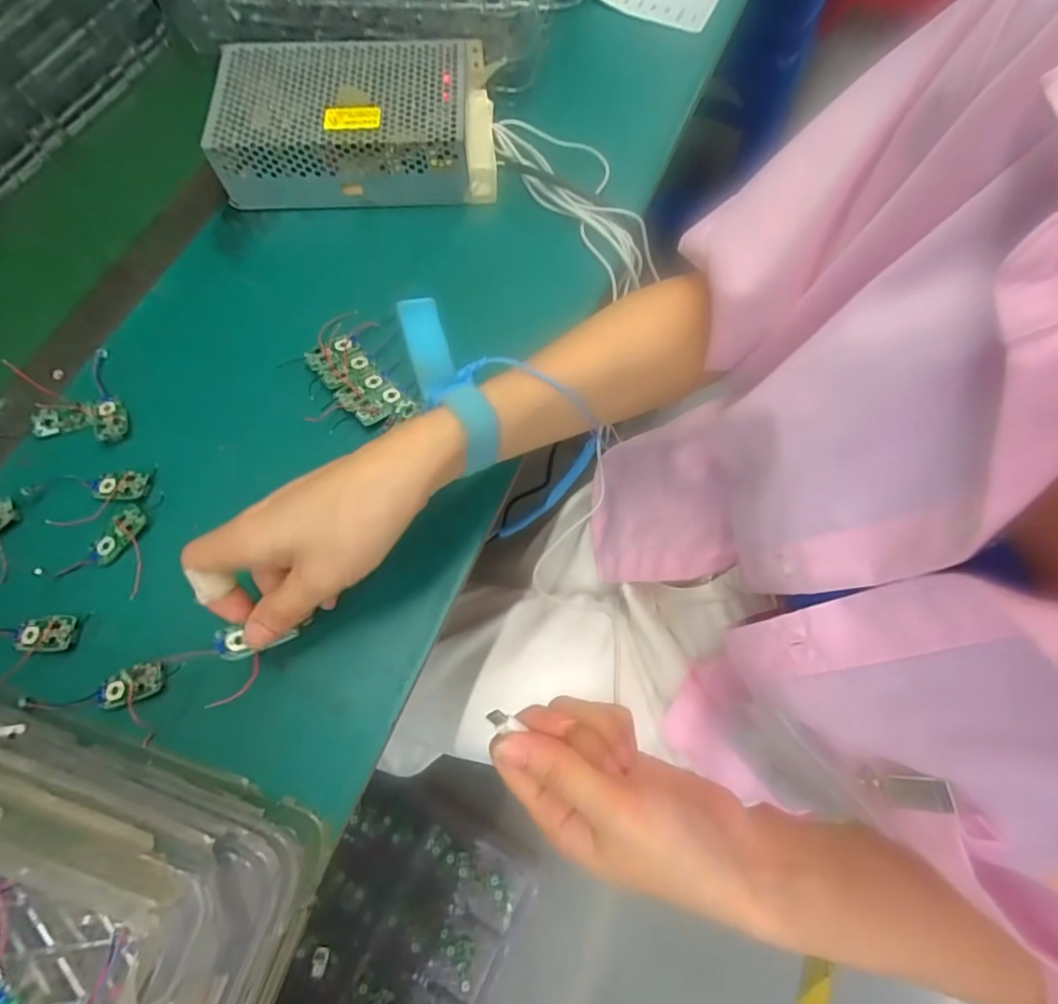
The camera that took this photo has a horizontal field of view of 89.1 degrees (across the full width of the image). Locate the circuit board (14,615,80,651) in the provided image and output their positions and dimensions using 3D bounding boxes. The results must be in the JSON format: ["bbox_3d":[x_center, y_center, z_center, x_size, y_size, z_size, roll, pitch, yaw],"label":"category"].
[{"bbox_3d":[-0.274,0.074,0.303,0.035,0.006,0.019,2,70,1],"label":"circuit board"}]

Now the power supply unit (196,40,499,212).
[{"bbox_3d":[-0.129,-0.286,0.409,0.200,0.058,0.107,-1,70,0],"label":"power supply unit"}]

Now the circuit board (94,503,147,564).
[{"bbox_3d":[-0.245,0.019,0.321,0.020,0.004,0.037,29,73,10],"label":"circuit board"}]

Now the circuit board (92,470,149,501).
[{"bbox_3d":[-0.254,-0.011,0.333,0.035,0.004,0.018,0,70,0],"label":"circuit board"}]

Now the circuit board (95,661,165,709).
[{"bbox_3d":[-0.218,0.099,0.292,0.037,0.006,0.018,-18,71,-6],"label":"circuit board"}]

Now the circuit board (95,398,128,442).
[{"bbox_3d":[-0.273,-0.055,0.349,0.019,0.004,0.034,-22,72,-8],"label":"circuit board"}]

